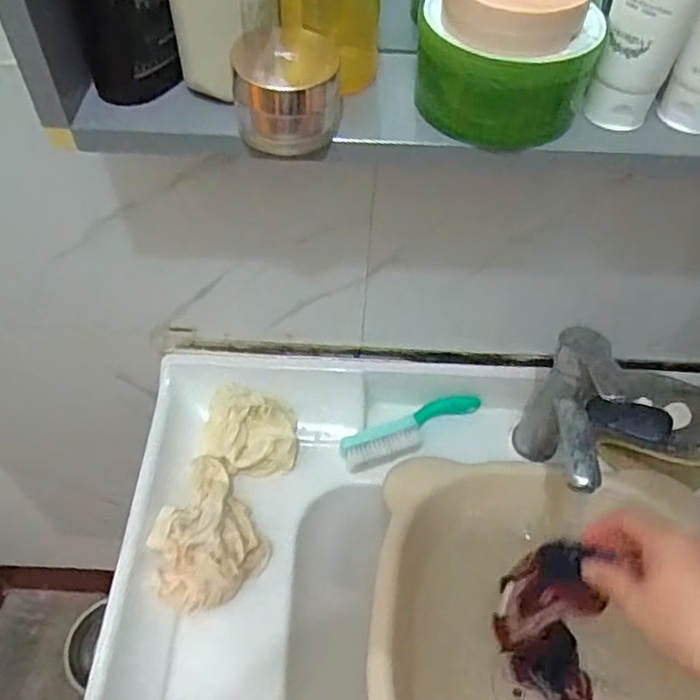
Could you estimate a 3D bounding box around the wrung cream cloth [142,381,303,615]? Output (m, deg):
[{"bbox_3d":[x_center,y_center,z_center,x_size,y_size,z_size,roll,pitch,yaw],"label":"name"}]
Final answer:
[{"bbox_3d":[-0.117,0.136,0.633,0.100,0.062,0.215,13,54,8],"label":"wrung cream cloth"}]

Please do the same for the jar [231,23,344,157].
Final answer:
[{"bbox_3d":[-0.036,-0.155,0.383,0.059,0.055,0.063,-1,53,-3],"label":"jar"}]

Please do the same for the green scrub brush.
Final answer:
[{"bbox_3d":[0.068,0.087,0.705,0.161,0.033,0.040,-20,56,-16],"label":"green scrub brush"}]

